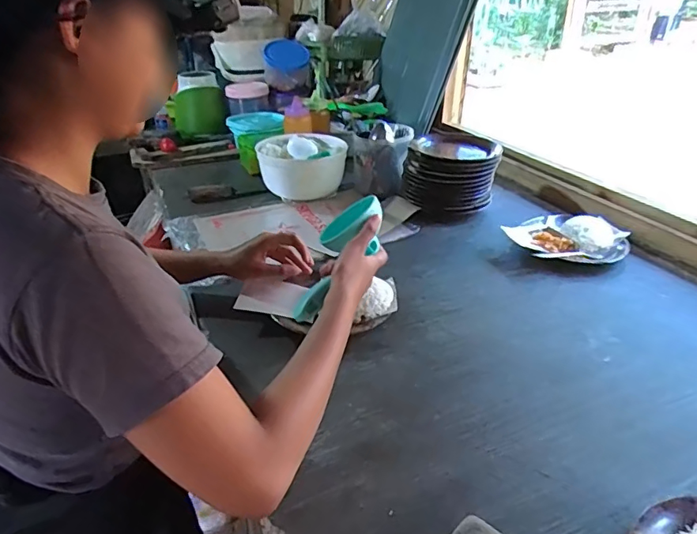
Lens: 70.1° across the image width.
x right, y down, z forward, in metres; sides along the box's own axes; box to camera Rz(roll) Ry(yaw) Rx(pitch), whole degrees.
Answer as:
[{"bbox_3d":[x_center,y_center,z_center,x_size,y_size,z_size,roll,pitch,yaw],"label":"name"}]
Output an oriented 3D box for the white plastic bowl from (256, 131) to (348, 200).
[{"bbox_3d":[-0.110,-0.249,1.185,0.198,0.107,0.176,-6,31,-10],"label":"white plastic bowl"}]

